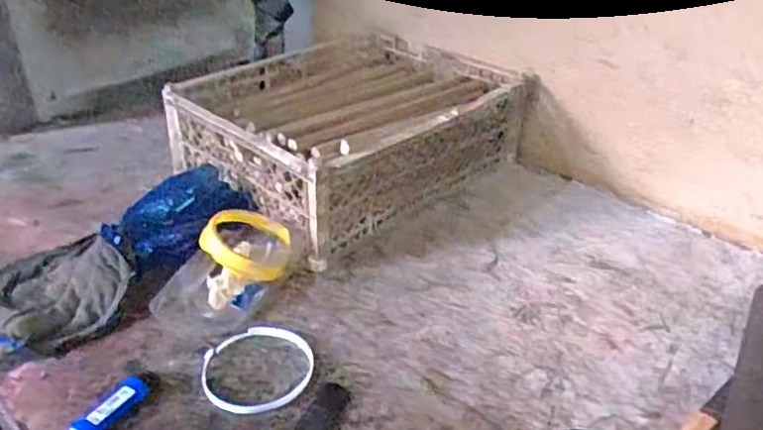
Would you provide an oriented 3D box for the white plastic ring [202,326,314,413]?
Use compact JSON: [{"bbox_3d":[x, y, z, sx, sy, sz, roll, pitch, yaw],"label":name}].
[{"bbox_3d":[-0.114,0.140,0.599,0.101,0.010,0.101,0,33,0],"label":"white plastic ring"}]

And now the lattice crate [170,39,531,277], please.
[{"bbox_3d":[-0.045,-0.132,0.918,0.421,0.128,0.336,-24,41,-39],"label":"lattice crate"}]

